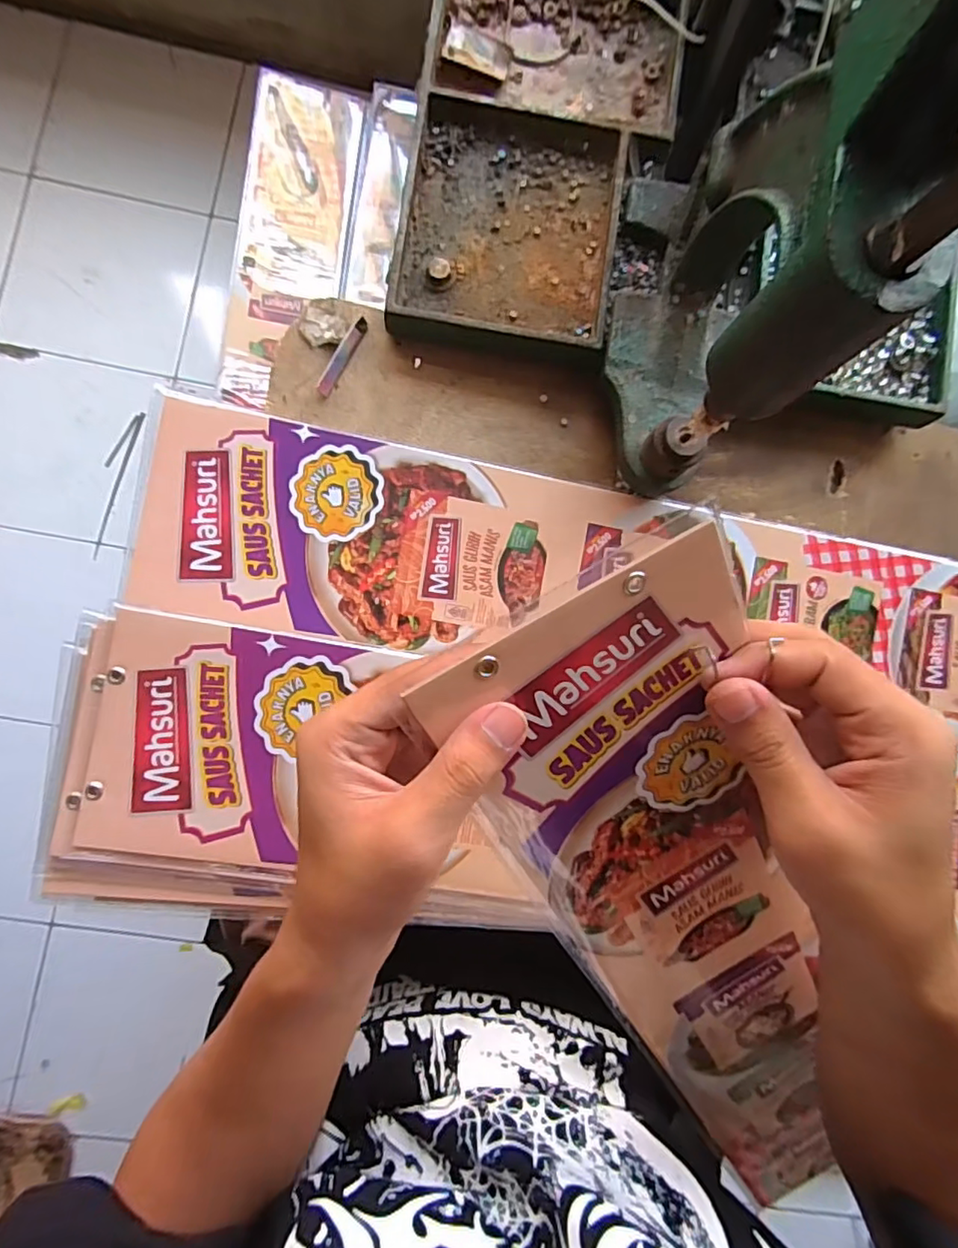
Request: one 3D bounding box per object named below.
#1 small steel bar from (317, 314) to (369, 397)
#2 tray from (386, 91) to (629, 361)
[{"bbox_3d":[-0.082,-0.160,0.349,0.007,0.008,0.052,29,84,-3],"label":"small steel bar"},{"bbox_3d":[0.019,-0.240,0.354,0.127,0.021,0.143,8,85,-5],"label":"tray"}]

